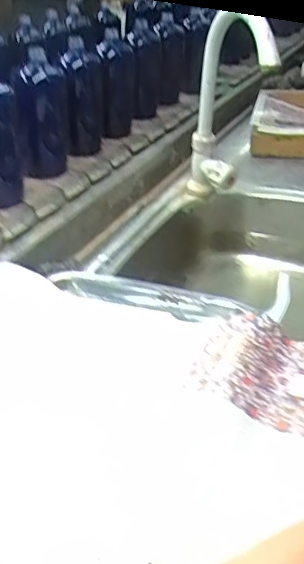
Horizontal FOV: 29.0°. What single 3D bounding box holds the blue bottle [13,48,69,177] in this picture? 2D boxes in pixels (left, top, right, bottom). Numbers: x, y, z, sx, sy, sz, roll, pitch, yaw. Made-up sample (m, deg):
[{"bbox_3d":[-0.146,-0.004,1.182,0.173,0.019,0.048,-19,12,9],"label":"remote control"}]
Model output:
[{"bbox_3d":[-0.177,-0.273,0.957,0.072,0.184,0.081,-1,31,-3],"label":"blue bottle"}]

